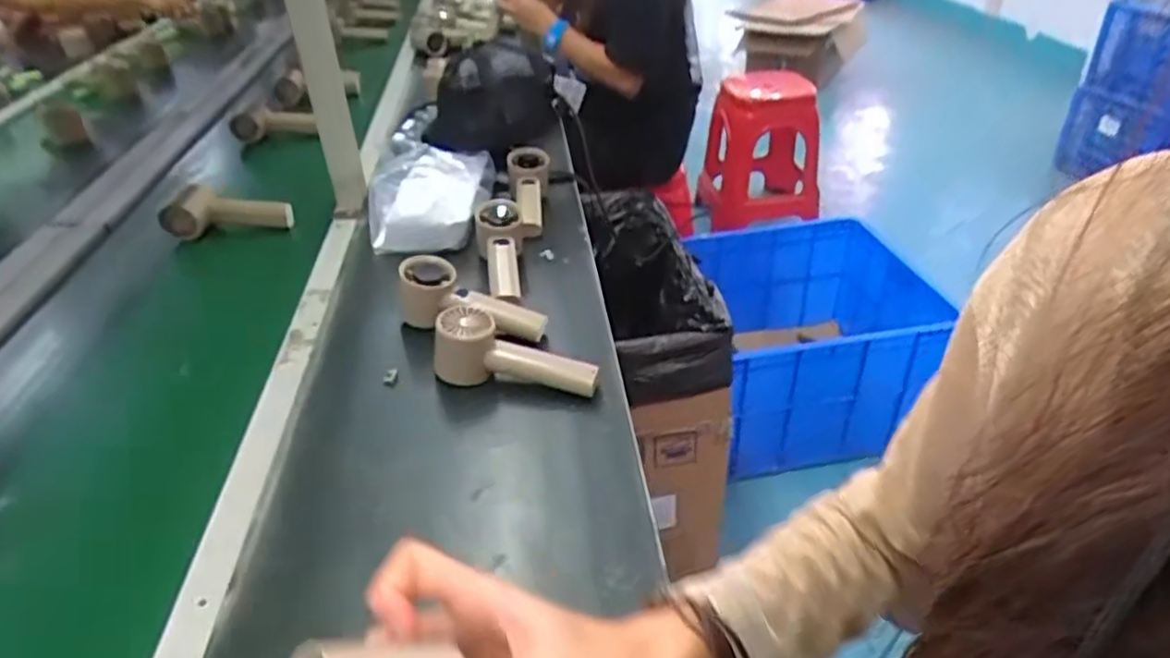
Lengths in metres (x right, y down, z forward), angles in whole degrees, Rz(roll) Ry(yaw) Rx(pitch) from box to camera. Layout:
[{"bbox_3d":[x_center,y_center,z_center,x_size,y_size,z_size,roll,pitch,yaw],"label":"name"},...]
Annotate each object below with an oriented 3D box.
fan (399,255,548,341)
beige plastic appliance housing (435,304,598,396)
[{"bbox_3d":[-0.117,-0.021,0.741,0.156,0.062,0.052,18,36,3],"label":"fan"},{"bbox_3d":[-0.069,0.031,0.687,0.155,0.062,0.055,16,33,-9],"label":"beige plastic appliance housing"}]

